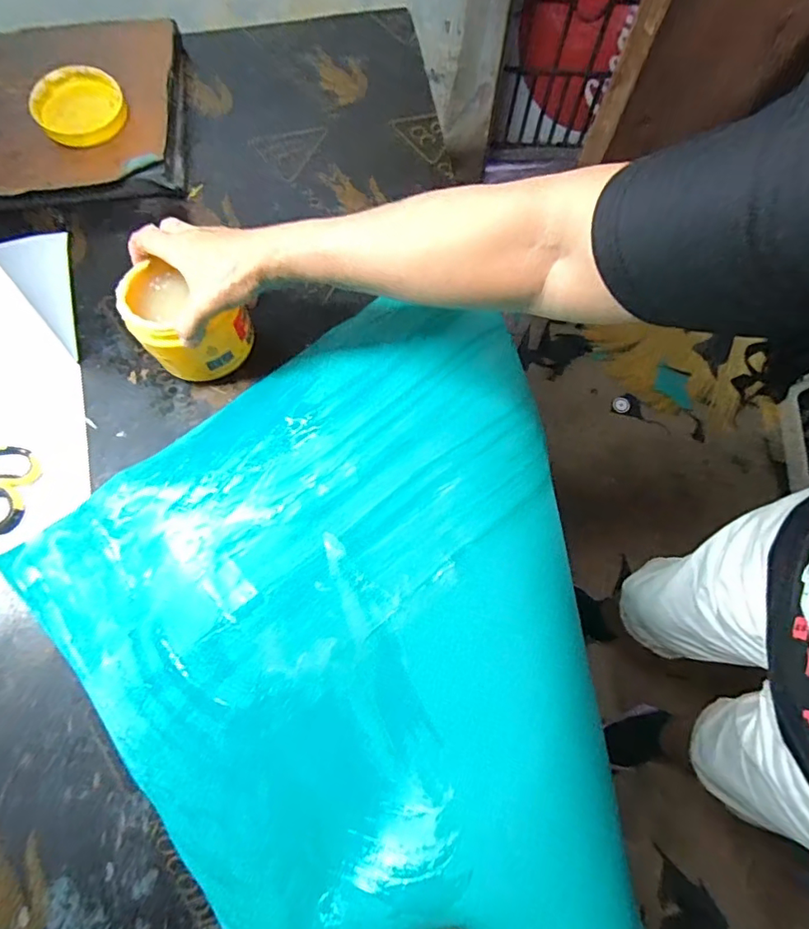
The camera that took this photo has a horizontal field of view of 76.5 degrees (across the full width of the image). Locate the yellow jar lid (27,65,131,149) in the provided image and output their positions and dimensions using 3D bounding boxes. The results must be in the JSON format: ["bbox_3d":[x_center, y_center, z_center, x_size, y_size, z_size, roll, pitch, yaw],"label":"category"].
[{"bbox_3d":[-0.358,-0.394,0.569,0.092,0.021,0.094,2,75,-7],"label":"yellow jar lid"}]

